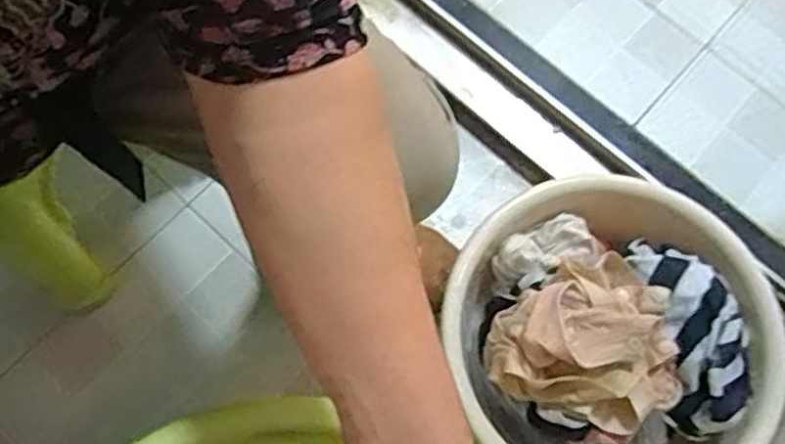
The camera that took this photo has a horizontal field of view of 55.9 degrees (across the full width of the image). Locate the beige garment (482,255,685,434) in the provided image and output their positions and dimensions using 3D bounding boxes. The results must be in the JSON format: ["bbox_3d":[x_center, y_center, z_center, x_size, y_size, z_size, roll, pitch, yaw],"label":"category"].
[{"bbox_3d":[0.178,0.115,0.660,0.170,0.059,0.152,-31,76,-12],"label":"beige garment"}]

